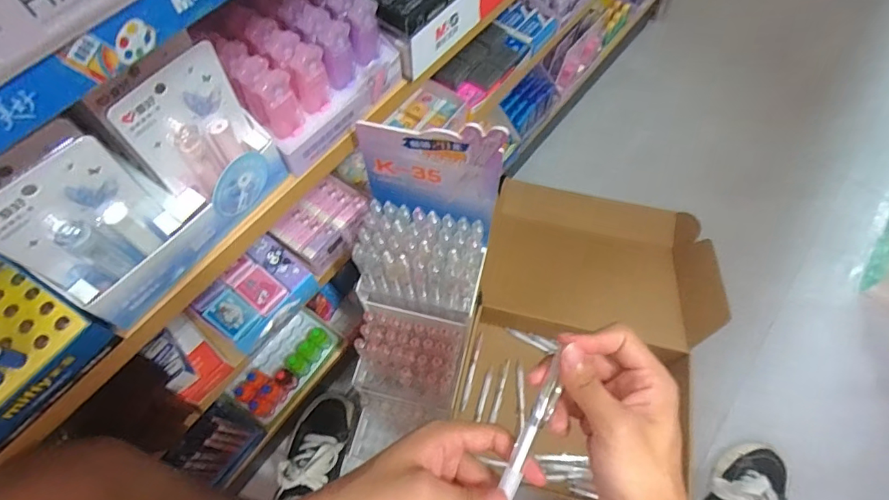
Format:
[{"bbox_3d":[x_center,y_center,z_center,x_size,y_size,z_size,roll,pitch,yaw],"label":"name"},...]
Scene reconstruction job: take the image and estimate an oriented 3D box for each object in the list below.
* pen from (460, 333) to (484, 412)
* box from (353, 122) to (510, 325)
[{"bbox_3d":[0.049,0.212,0.819,0.011,0.008,0.132,14,76,7],"label":"pen"},{"bbox_3d":[-0.025,-0.016,0.503,0.141,0.237,0.099,15,64,7],"label":"box"}]

